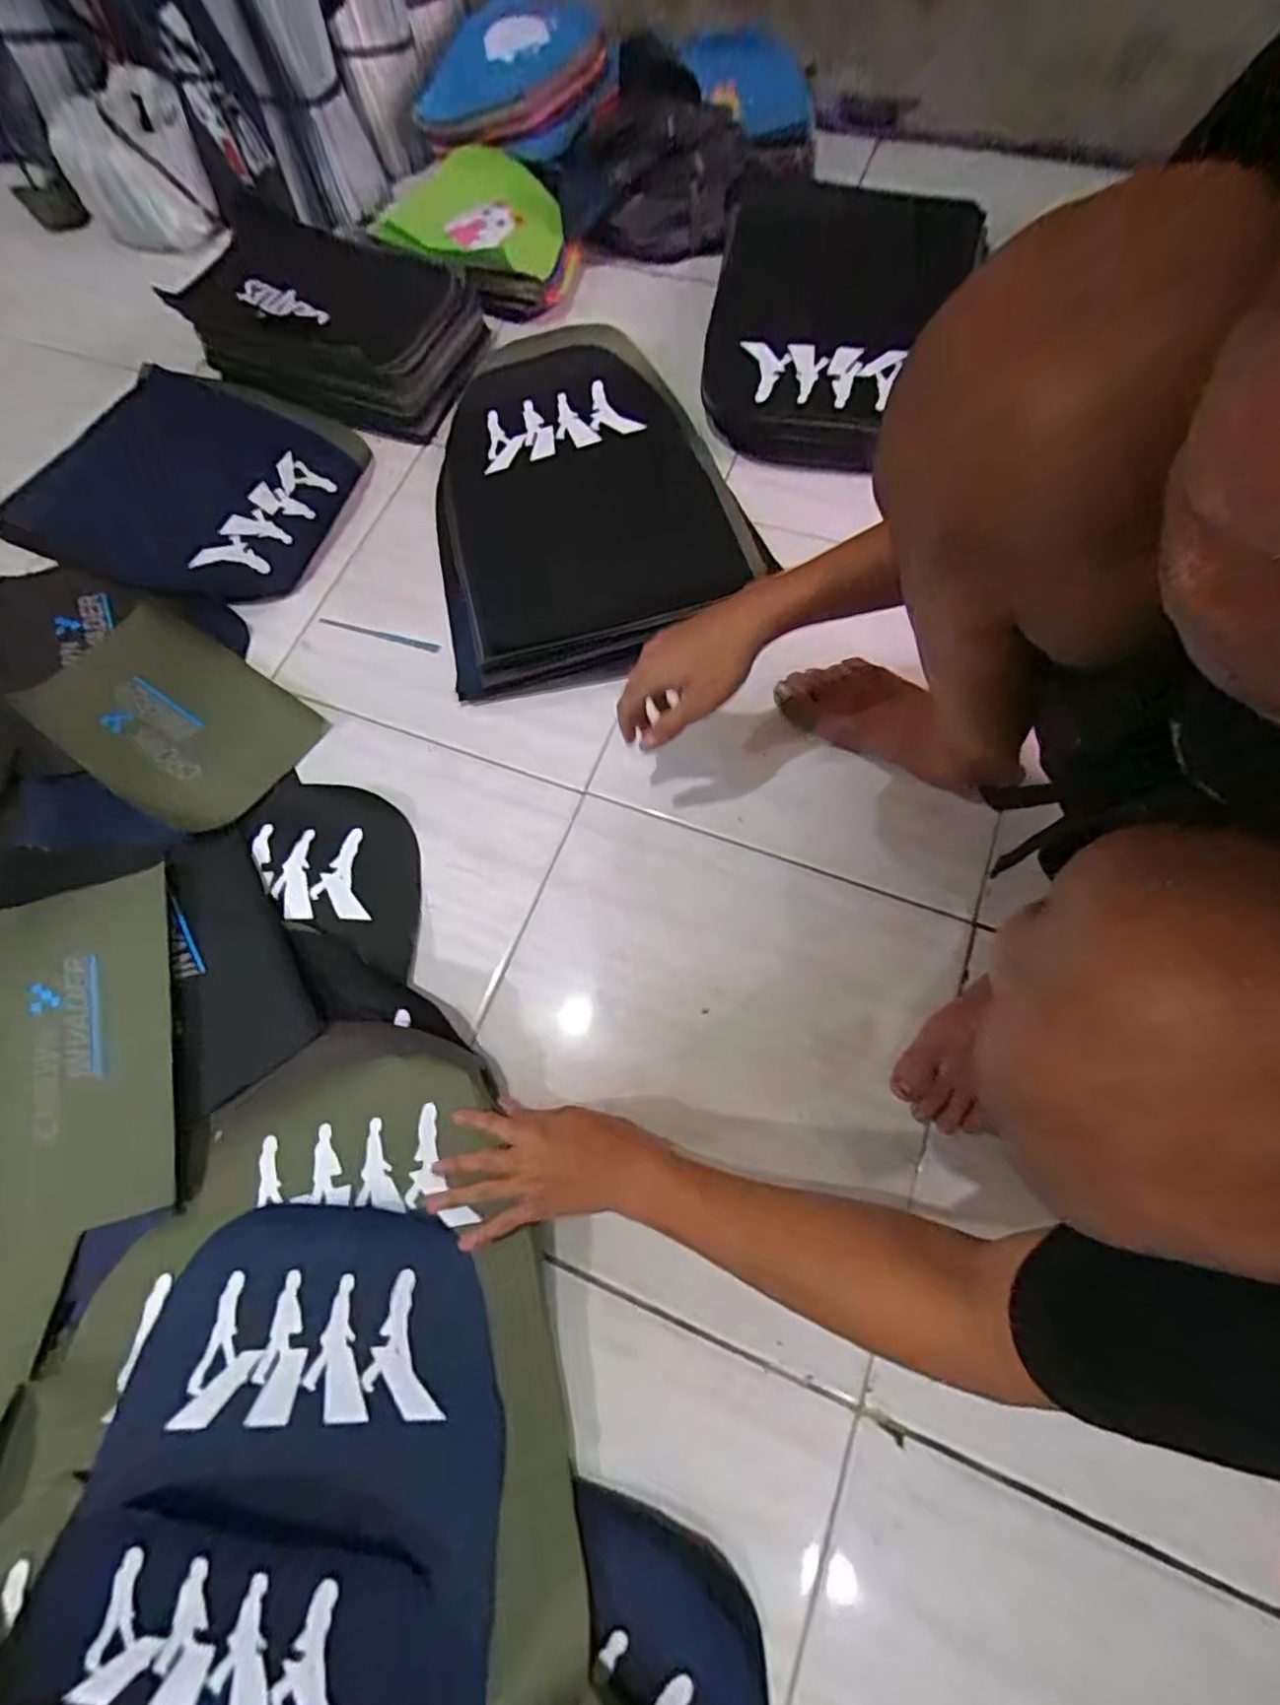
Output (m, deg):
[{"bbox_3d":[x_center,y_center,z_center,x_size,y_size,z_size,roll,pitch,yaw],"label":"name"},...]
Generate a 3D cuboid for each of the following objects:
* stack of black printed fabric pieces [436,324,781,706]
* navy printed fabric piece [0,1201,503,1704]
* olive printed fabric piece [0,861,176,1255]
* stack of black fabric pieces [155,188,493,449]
[{"bbox_3d":[-0.066,-0.417,0.739,0.365,0.047,0.466,-12,71,-2],"label":"stack of black printed fabric pieces"},{"bbox_3d":[-0.274,0.451,0.467,0.336,0.021,0.319,-4,71,1],"label":"navy printed fabric piece"},{"bbox_3d":[-0.537,0.183,0.584,0.203,0.012,0.314,-15,71,-3],"label":"olive printed fabric piece"},{"bbox_3d":[-0.389,-0.681,0.808,0.359,0.100,0.213,23,74,10],"label":"stack of black fabric pieces"}]

